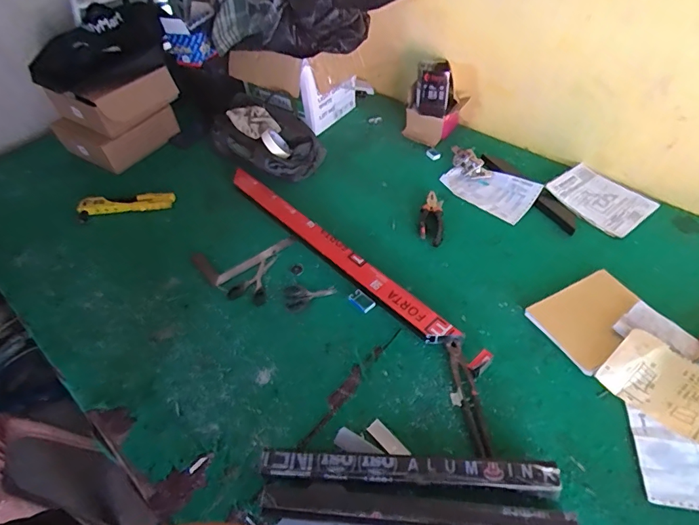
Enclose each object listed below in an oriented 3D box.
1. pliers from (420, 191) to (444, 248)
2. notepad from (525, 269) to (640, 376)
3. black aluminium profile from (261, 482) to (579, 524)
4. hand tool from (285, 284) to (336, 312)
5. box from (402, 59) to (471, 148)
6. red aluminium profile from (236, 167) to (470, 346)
[{"bbox_3d":[0.200,-0.109,1.085,0.053,0.014,0.179,4,49,9],"label":"pliers"},{"bbox_3d":[0.473,0.107,0.866,0.197,0.008,0.157,-26,51,-11],"label":"notepad"},{"bbox_3d":[0.094,0.367,0.662,0.443,0.047,0.056,2,49,7],"label":"black aluminium profile"},{"bbox_3d":[-0.085,0.067,0.970,0.108,0.011,0.071,-12,48,-5],"label":"hand tool"},{"bbox_3d":[0.241,-0.459,1.278,0.154,0.178,0.133,-38,55,-25],"label":"box"},{"bbox_3d":[-0.052,-0.043,1.034,0.065,0.043,0.733,-36,55,-24],"label":"red aluminium profile"}]

